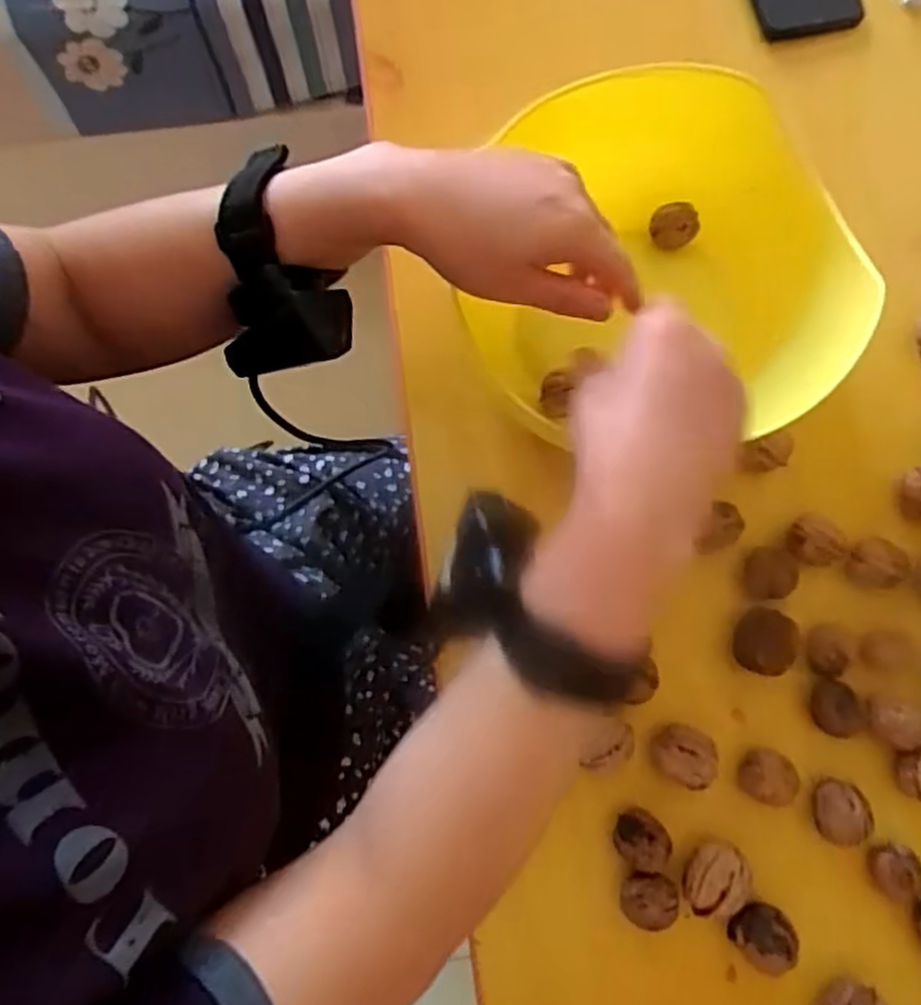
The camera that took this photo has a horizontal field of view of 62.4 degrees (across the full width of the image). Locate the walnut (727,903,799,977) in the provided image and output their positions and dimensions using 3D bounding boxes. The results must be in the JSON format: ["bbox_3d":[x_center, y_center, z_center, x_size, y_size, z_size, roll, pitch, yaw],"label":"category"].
[{"bbox_3d":[0.160,0.230,0.407,0.032,0.029,0.029,43,82,6],"label":"walnut"}]

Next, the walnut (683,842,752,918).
[{"bbox_3d":[0.136,0.202,0.411,0.027,0.035,0.038,21,80,2],"label":"walnut"}]

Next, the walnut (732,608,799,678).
[{"bbox_3d":[0.174,0.081,0.442,0.029,0.036,0.038,19,80,2],"label":"walnut"}]

